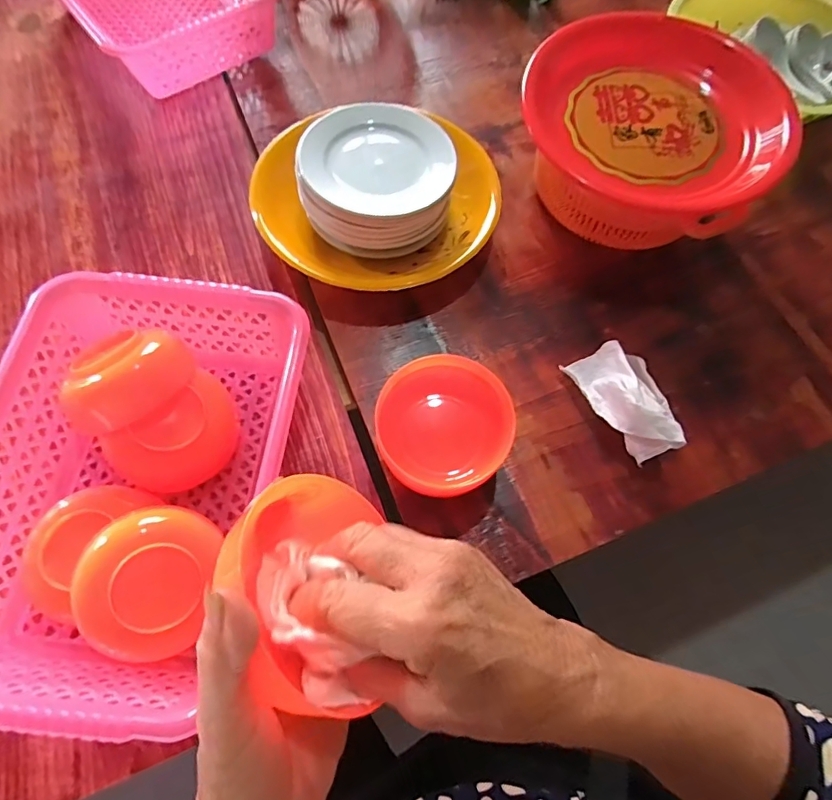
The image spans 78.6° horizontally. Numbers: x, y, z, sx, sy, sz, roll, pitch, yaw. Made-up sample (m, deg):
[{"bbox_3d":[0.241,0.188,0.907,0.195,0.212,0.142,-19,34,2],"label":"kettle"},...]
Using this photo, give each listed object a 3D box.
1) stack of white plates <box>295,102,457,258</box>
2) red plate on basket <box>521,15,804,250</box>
[{"bbox_3d":[-0.038,-0.206,0.499,0.148,0.081,0.145,-6,66,-5],"label":"stack of white plates"},{"bbox_3d":[0.232,-0.268,0.511,0.250,0.134,0.229,1,66,-2],"label":"red plate on basket"}]

